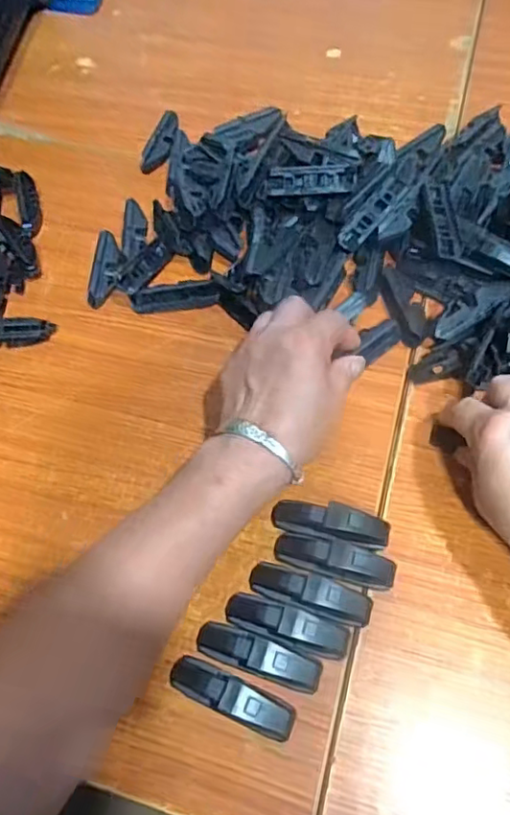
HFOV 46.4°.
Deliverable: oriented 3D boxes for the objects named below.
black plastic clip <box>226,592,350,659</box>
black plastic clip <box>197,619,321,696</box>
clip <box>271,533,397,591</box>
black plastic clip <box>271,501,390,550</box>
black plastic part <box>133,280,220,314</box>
[{"bbox_3d":[0.018,0.131,0.362,0.077,0.023,0.020,18,64,13],"label":"black plastic clip"},{"bbox_3d":[0.002,0.149,0.356,0.077,0.021,0.020,17,63,12],"label":"black plastic clip"},{"bbox_3d":[0.050,0.098,0.379,0.077,0.024,0.024,12,63,10],"label":"clip"},{"bbox_3d":[0.050,0.077,0.389,0.073,0.026,0.024,11,62,10],"label":"black plastic clip"},{"bbox_3d":[-0.065,-0.092,0.492,0.073,0.019,0.016,-4,61,2],"label":"black plastic part"}]

